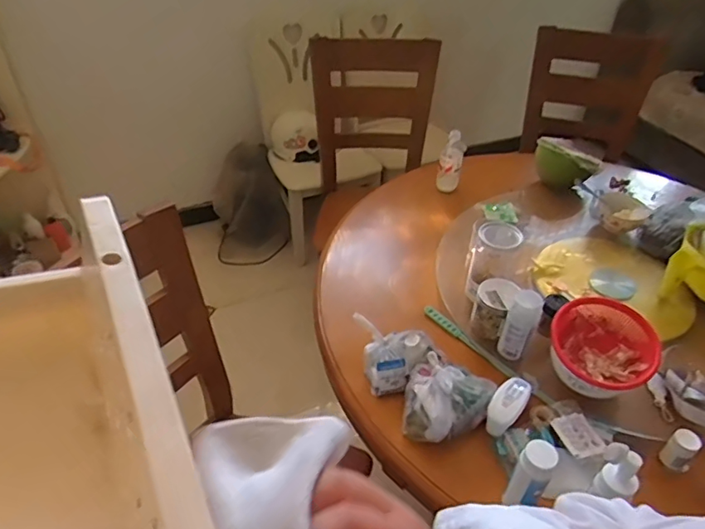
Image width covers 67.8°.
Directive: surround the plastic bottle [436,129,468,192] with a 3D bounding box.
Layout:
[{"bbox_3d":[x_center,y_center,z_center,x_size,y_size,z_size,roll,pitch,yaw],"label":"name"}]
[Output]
[{"bbox_3d":[0.268,-0.278,1.425,0.064,0.161,0.053,13,42,12],"label":"plastic bottle"}]

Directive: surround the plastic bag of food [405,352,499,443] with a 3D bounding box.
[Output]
[{"bbox_3d":[0.156,0.227,0.884,0.137,0.104,0.137,20,44,19],"label":"plastic bag of food"}]

